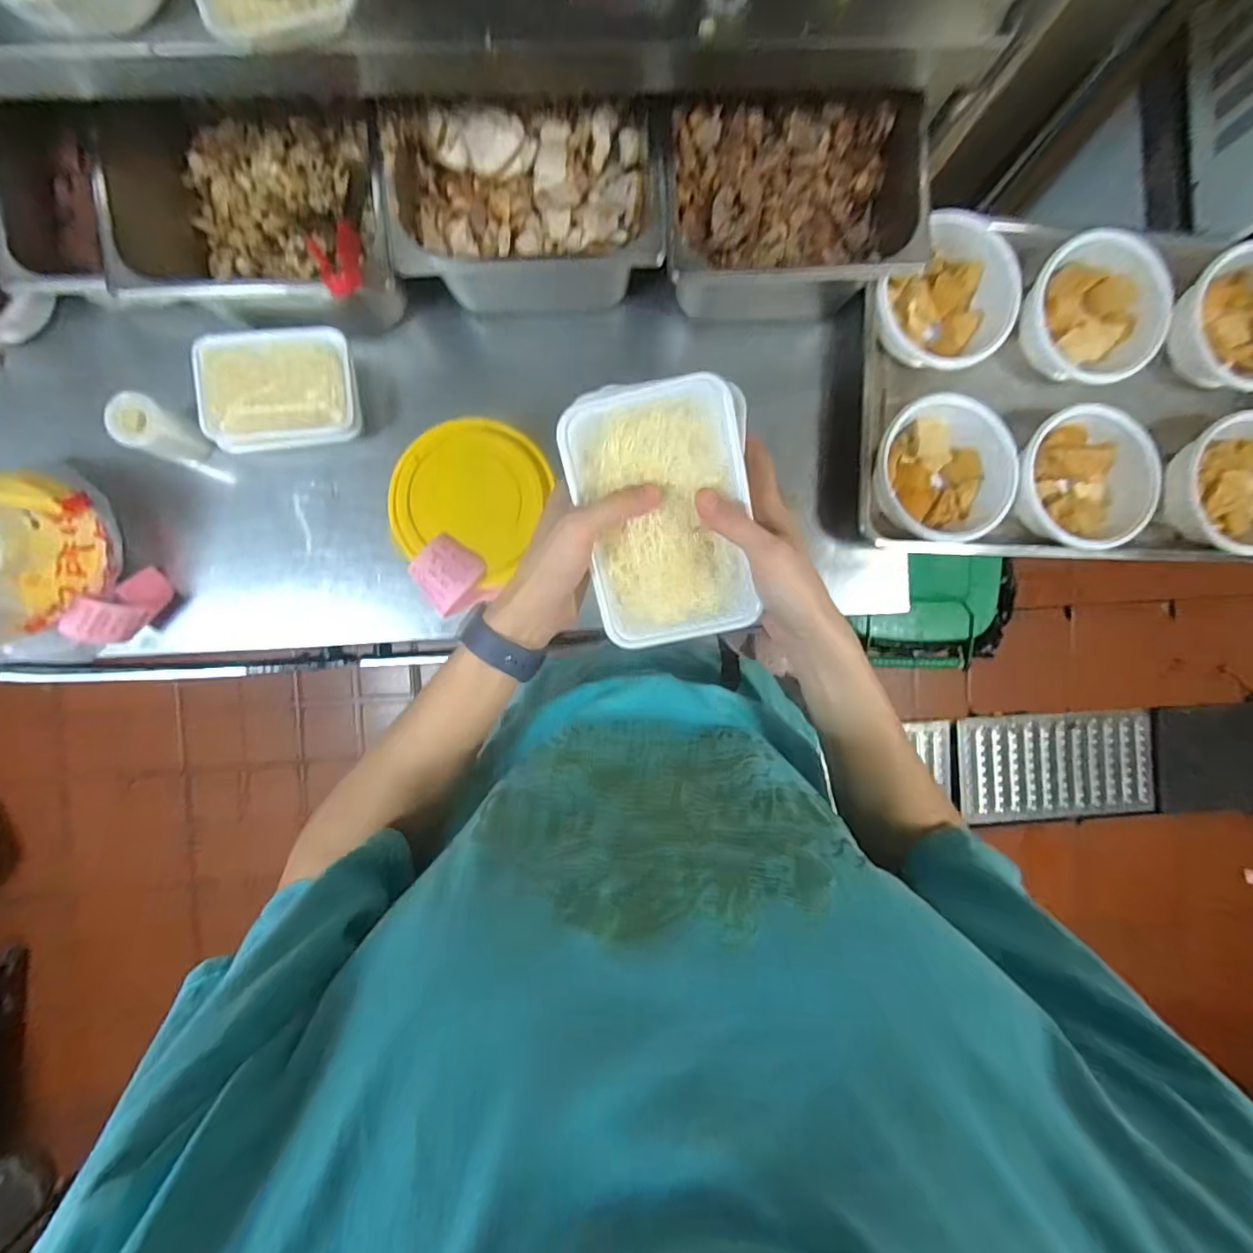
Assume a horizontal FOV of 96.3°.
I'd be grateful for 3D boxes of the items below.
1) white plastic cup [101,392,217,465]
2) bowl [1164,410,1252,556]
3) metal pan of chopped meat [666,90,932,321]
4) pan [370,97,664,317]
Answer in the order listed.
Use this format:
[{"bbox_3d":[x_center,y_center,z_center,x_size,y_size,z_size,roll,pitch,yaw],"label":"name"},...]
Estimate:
[{"bbox_3d":[-0.517,-0.217,0.631,0.061,0.093,0.058,0,92,-2],"label":"white plastic cup"},{"bbox_3d":[0.777,-0.183,0.724,0.156,0.074,0.165,0,92,-2],"label":"bowl"},{"bbox_3d":[0.167,-0.441,0.603,0.263,0.108,0.184,-2,92,-2],"label":"metal pan of chopped meat"},{"bbox_3d":[-0.103,-0.439,0.592,0.268,0.122,0.209,-4,92,-2],"label":"pan"}]

